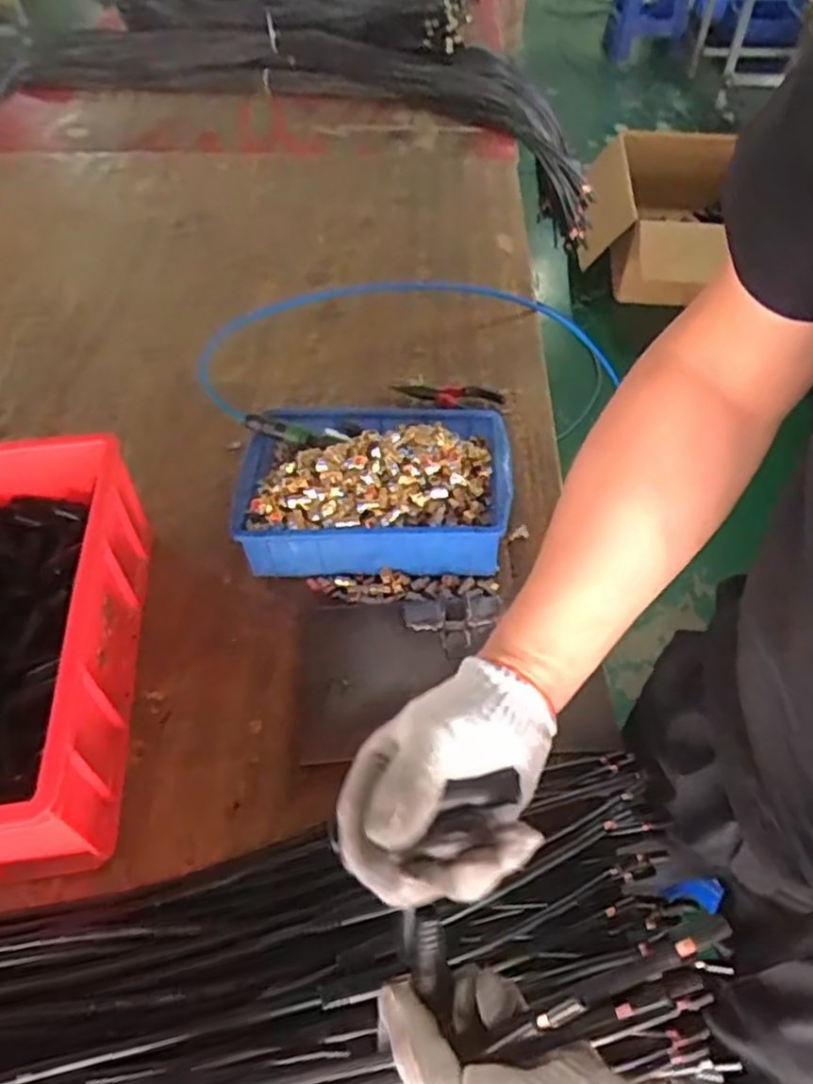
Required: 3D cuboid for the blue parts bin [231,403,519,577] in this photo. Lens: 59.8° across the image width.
[{"bbox_3d":[-0.033,-0.060,0.808,0.296,0.107,0.215,0,51,3],"label":"blue parts bin"}]

